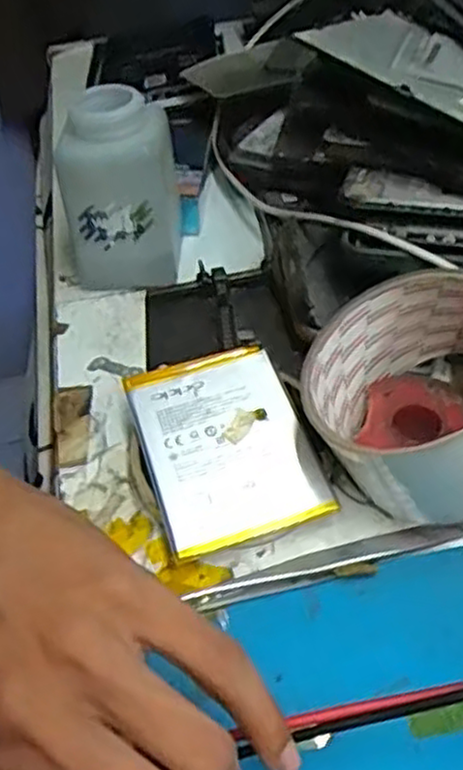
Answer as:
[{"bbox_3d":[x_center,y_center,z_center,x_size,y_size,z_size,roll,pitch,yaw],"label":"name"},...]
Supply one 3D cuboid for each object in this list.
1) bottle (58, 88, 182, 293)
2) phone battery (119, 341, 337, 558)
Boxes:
[{"bbox_3d":[-0.057,-0.097,0.380,0.057,0.092,0.050,-7,45,-4],"label":"bottle"},{"bbox_3d":[-0.003,0.022,0.294,0.062,0.005,0.086,-16,53,-9],"label":"phone battery"}]

